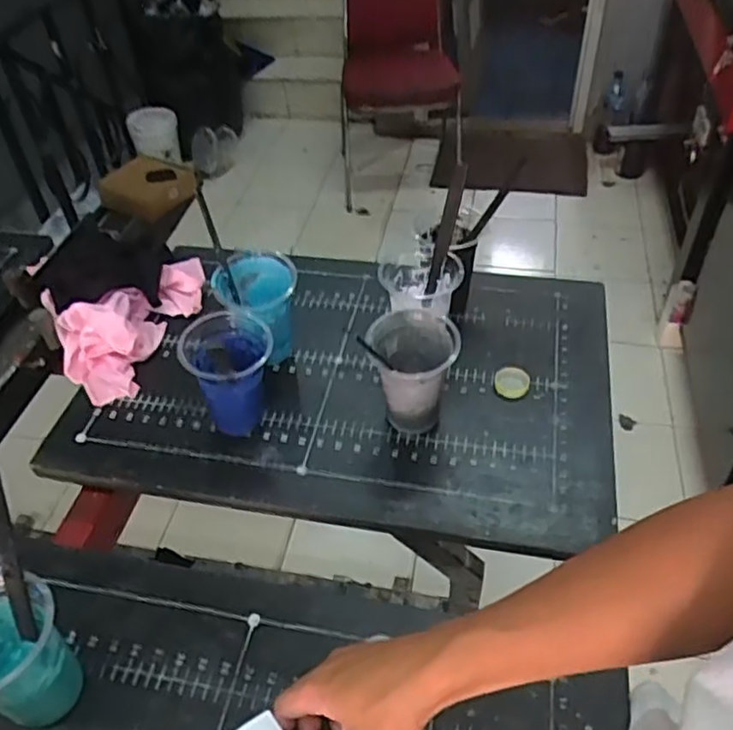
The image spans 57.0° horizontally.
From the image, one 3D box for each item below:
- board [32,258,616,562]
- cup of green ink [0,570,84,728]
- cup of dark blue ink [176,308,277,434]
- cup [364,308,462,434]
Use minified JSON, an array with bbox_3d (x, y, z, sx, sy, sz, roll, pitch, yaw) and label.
[{"bbox_3d":[-0.020,0.010,0.782,0.575,0.031,0.378,6,48,12],"label":"board"},{"bbox_3d":[-0.263,0.222,0.502,0.078,0.119,0.083,-1,44,1],"label":"cup of green ink"},{"bbox_3d":[-0.138,0.019,0.697,0.085,0.131,0.094,-1,44,1],"label":"cup of dark blue ink"},{"bbox_3d":[0.046,0.010,0.684,0.083,0.115,0.096,-11,45,-9],"label":"cup"}]

